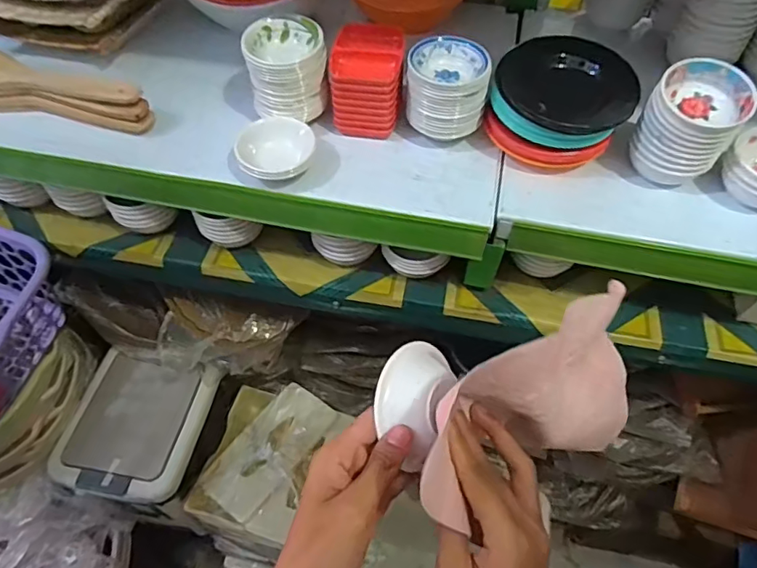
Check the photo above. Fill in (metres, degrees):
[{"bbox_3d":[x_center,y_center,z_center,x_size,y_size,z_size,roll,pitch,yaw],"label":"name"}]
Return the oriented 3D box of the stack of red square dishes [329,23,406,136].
[{"bbox_3d":[-0.012,-0.236,0.620,0.078,0.084,0.092,3,56,2],"label":"stack of red square dishes"}]

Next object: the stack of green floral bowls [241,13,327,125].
[{"bbox_3d":[-0.106,-0.250,0.615,0.086,0.090,0.078,-12,57,-8],"label":"stack of green floral bowls"}]

